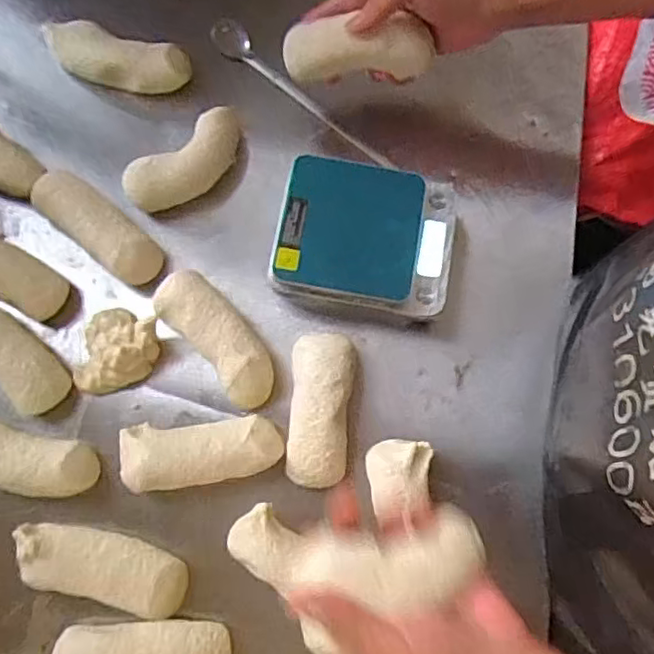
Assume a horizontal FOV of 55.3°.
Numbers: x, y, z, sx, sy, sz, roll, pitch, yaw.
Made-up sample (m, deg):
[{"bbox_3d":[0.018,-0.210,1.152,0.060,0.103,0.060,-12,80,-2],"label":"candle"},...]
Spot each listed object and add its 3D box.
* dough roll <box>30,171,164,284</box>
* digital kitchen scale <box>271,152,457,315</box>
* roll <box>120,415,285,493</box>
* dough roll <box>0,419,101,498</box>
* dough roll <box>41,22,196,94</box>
[{"bbox_3d":[-0.173,-0.075,0.473,0.109,0.027,0.038,39,78,8],"label":"dough roll"},{"bbox_3d":[0.029,-0.067,0.450,0.126,0.025,0.102,8,76,0],"label":"digital kitchen scale"},{"bbox_3d":[-0.085,0.088,0.434,0.106,0.028,0.043,-4,76,-3],"label":"roll"},{"bbox_3d":[-0.211,0.088,0.424,0.106,0.040,0.042,17,76,2],"label":"dough roll"},{"bbox_3d":[-0.168,-0.217,0.502,0.115,0.025,0.042,16,76,2],"label":"dough roll"}]

